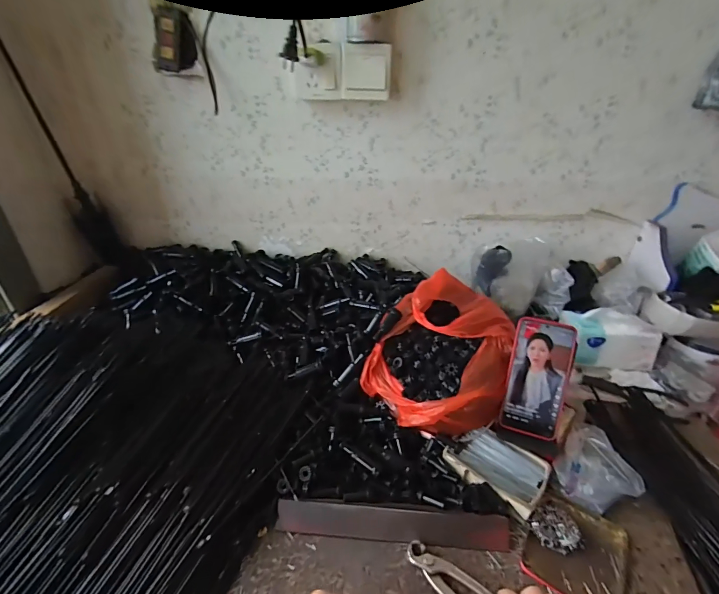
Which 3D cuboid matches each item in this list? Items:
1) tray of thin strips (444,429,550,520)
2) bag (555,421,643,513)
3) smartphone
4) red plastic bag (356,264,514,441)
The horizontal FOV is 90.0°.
[{"bbox_3d":[0.193,0.233,0.505,0.122,0.024,0.091,22,37,33],"label":"tray of thin strips"},{"bbox_3d":[0.332,0.238,0.499,0.125,0.045,0.092,-27,39,-38],"label":"bag"},{"bbox_3d":[0.255,0.115,0.517,0.077,0.164,0.012,12,-2,19],"label":"smartphone"},{"bbox_3d":[0.134,0.088,0.581,0.207,0.151,0.250,18,34,27],"label":"red plastic bag"}]

